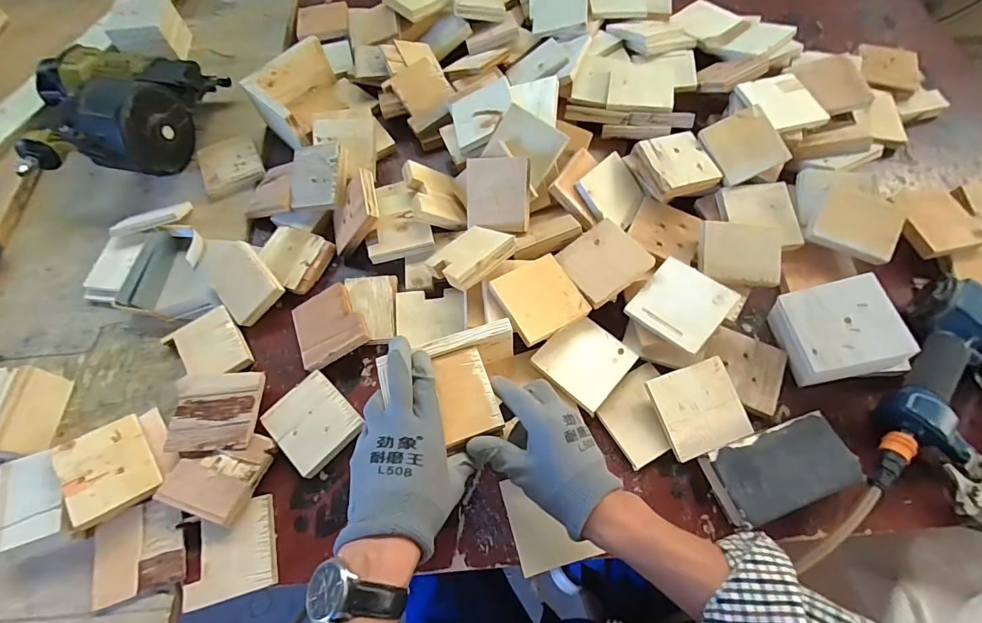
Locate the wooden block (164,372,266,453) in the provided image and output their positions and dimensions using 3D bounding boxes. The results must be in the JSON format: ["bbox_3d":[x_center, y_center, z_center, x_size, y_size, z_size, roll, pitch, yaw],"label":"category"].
[{"bbox_3d":[-0.313,0.110,0.493,0.098,0.012,0.090,-5,64,-2],"label":"wooden block"}]

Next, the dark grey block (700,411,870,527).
[{"bbox_3d":[0.300,0.164,0.454,0.139,0.034,0.076,-16,65,-7],"label":"dark grey block"}]

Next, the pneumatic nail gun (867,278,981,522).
[{"bbox_3d":[0.521,0.107,0.458,0.169,0.071,0.254,31,68,14],"label":"pneumatic nail gun"}]

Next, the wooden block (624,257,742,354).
[{"bbox_3d":[0.218,-0.008,0.502,0.091,0.010,0.091,38,84,25],"label":"wooden block"}]

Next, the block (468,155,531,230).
[{"bbox_3d":[0.008,-0.152,0.563,0.085,0.011,0.087,8,106,25],"label":"block"}]

